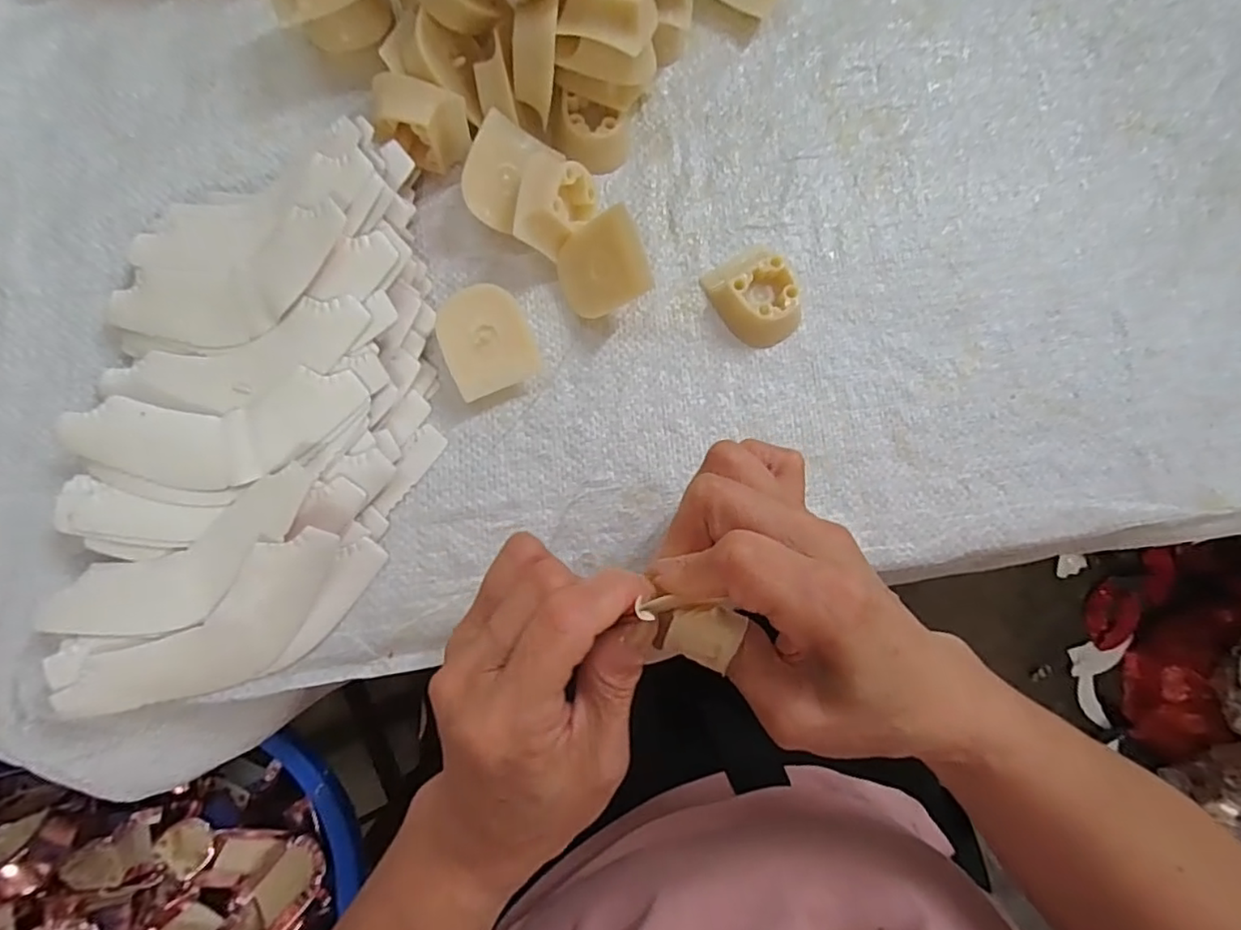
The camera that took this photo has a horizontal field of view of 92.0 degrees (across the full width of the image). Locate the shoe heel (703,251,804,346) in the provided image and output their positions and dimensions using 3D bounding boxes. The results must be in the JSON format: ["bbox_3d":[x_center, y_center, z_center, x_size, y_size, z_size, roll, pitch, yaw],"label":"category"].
[{"bbox_3d":[0.066,-0.081,0.287,0.035,0.017,0.046,-29,85,-7],"label":"shoe heel"}]

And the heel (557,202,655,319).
[{"bbox_3d":[-0.006,-0.090,0.272,0.012,0.046,0.037,-36,99,-51],"label":"heel"}]

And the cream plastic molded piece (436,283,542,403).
[{"bbox_3d":[-0.061,-0.056,0.274,0.039,0.018,0.046,-21,85,-6],"label":"cream plastic molded piece"}]

